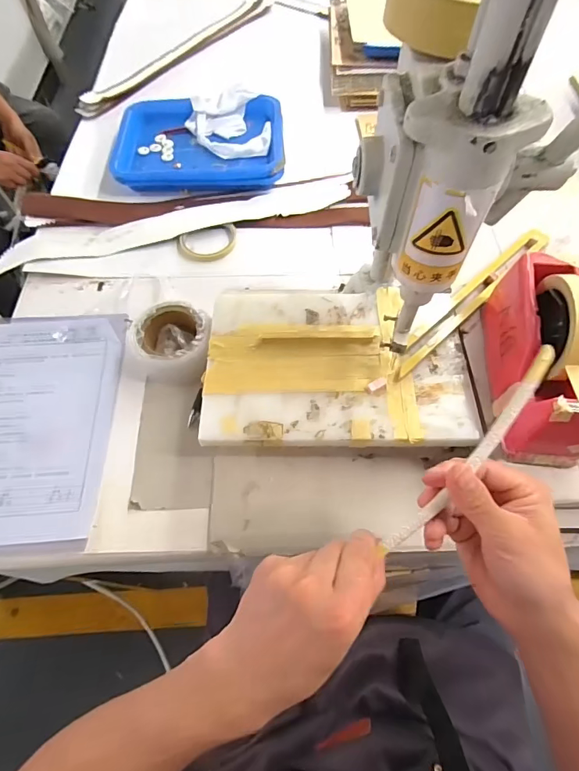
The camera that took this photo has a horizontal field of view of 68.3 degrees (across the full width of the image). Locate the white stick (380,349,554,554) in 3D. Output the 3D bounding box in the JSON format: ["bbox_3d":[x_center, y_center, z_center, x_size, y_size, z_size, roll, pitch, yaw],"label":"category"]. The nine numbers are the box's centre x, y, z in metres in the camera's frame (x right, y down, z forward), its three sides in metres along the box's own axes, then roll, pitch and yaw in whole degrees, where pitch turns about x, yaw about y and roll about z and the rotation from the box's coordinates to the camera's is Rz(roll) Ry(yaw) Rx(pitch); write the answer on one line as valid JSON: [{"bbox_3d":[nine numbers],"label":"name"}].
[{"bbox_3d":[0.126,0.046,0.293,0.016,0.007,0.176,40,91,22],"label":"white stick"}]

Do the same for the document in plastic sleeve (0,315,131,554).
[{"bbox_3d":[-0.325,0.041,0.524,0.212,0.011,0.307,0,60,-3],"label":"document in plastic sleeve"}]

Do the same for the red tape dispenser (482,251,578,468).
[{"bbox_3d":[0.260,-0.036,0.424,0.082,0.117,0.200,7,62,4],"label":"red tape dispenser"}]

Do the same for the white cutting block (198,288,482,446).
[{"bbox_3d":[0.053,-0.030,0.495,0.293,0.020,0.202,-1,61,3],"label":"white cutting block"}]

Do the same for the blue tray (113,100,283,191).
[{"bbox_3d":[-0.155,-0.426,0.748,0.288,0.049,0.208,-3,62,-2],"label":"blue tray"}]

